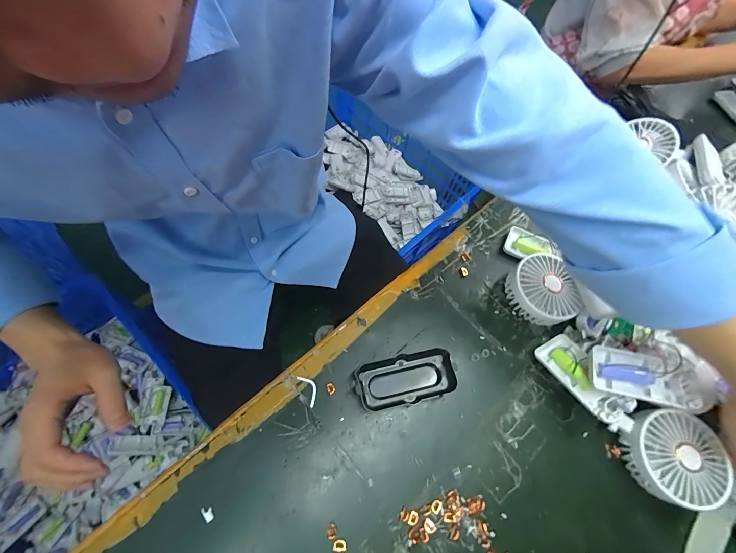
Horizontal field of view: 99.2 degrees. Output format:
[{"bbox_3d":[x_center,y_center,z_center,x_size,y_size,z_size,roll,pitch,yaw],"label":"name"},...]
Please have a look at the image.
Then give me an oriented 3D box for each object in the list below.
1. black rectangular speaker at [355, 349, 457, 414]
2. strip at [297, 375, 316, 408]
[{"bbox_3d":[0.041,0.115,0.351,0.105,0.023,0.051,-11,67,-10],"label":"black rectangular speaker"},{"bbox_3d":[-0.066,0.125,0.349,0.015,0.004,0.037,-28,71,-14],"label":"strip"}]

